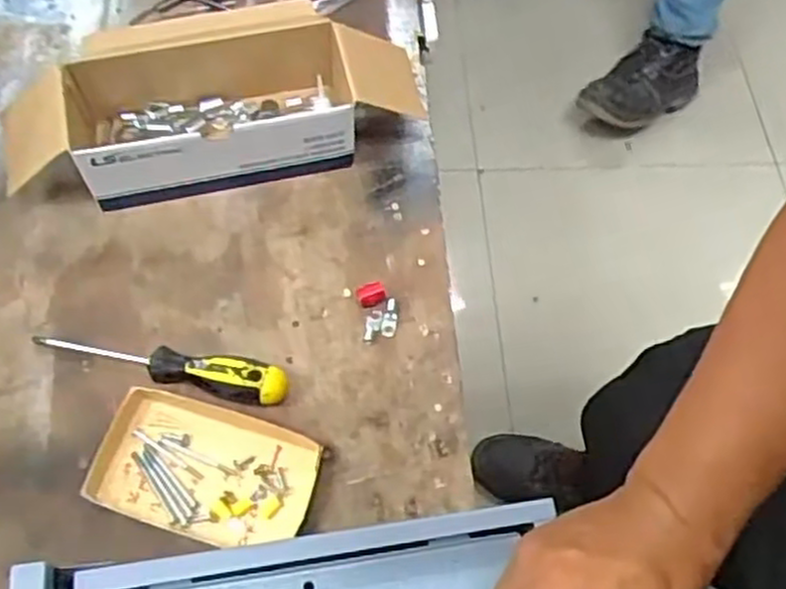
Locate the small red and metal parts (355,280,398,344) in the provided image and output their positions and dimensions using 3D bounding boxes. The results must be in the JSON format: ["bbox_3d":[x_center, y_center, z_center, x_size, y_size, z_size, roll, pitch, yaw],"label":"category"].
[{"bbox_3d":[-0.012,0.013,0.618,0.029,0.014,0.046,-10,65,-6],"label":"small red and metal parts"}]

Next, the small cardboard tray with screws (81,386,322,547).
[{"bbox_3d":[-0.132,0.125,0.552,0.149,0.024,0.089,16,65,6],"label":"small cardboard tray with screws"}]

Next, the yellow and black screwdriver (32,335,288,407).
[{"bbox_3d":[-0.176,0.051,0.582,0.199,0.027,0.028,12,64,4],"label":"yellow and black screwdriver"}]

